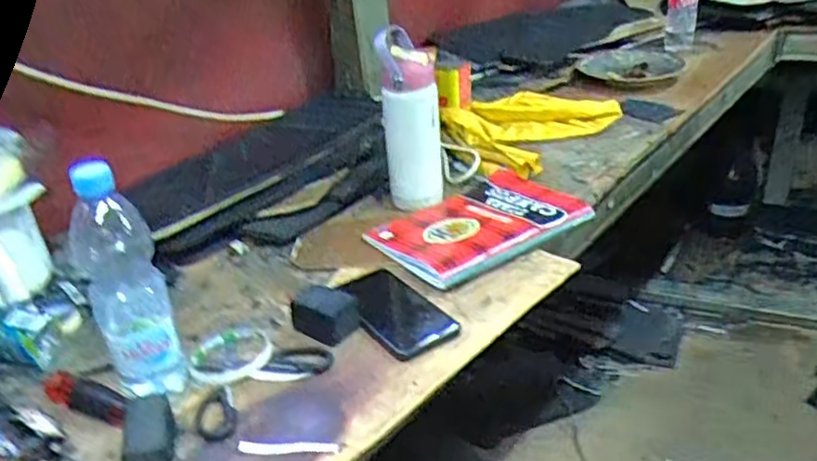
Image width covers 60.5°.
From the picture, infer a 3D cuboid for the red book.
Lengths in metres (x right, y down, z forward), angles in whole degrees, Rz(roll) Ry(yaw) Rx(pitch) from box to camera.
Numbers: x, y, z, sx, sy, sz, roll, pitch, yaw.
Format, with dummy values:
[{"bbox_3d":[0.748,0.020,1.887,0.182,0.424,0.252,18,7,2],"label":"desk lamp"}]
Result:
[{"bbox_3d":[0.093,-0.019,0.914,0.255,0.017,0.190,-23,36,-27],"label":"red book"}]

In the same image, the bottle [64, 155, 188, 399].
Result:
[{"bbox_3d":[-0.263,0.054,0.653,0.067,0.236,0.066,-19,34,-23],"label":"bottle"}]

